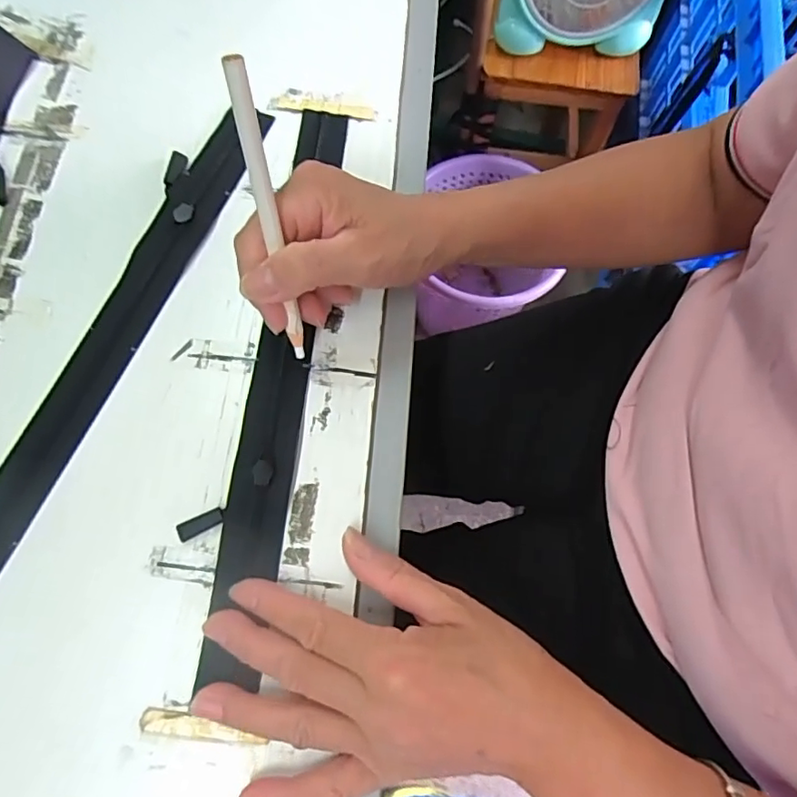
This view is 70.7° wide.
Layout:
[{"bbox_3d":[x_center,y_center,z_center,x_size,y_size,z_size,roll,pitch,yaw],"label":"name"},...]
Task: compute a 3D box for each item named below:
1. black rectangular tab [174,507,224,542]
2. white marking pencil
[{"bbox_3d":[-0.101,0.064,0.289,0.024,0.004,0.009,-25,75,-9],"label":"black rectangular tab"},{"bbox_3d":[-0.060,-0.080,0.265,0.010,0.140,0.007,-11,37,-5],"label":"white marking pencil"}]

